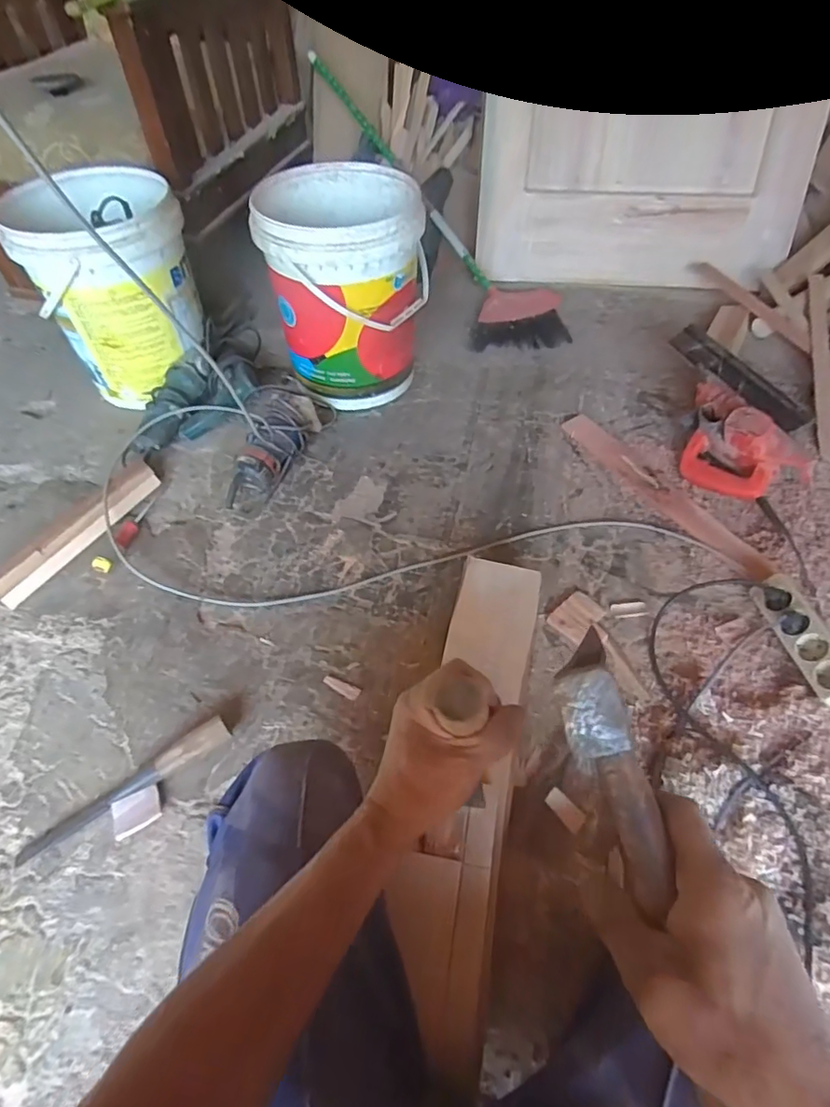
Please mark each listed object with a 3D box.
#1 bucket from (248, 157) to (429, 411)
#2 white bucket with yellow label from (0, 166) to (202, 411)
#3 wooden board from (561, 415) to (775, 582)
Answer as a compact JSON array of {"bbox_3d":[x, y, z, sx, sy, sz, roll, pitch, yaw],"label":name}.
[{"bbox_3d":[-0.136,-0.530,1.134,0.301,0.353,0.299,-7,53,-4],"label":"bucket"},{"bbox_3d":[-0.590,-0.535,1.152,0.291,0.370,0.315,-16,54,-10],"label":"white bucket with yellow label"},{"bbox_3d":[0.441,-0.116,1.025,0.067,0.011,0.471,-27,55,-15],"label":"wooden board"}]

